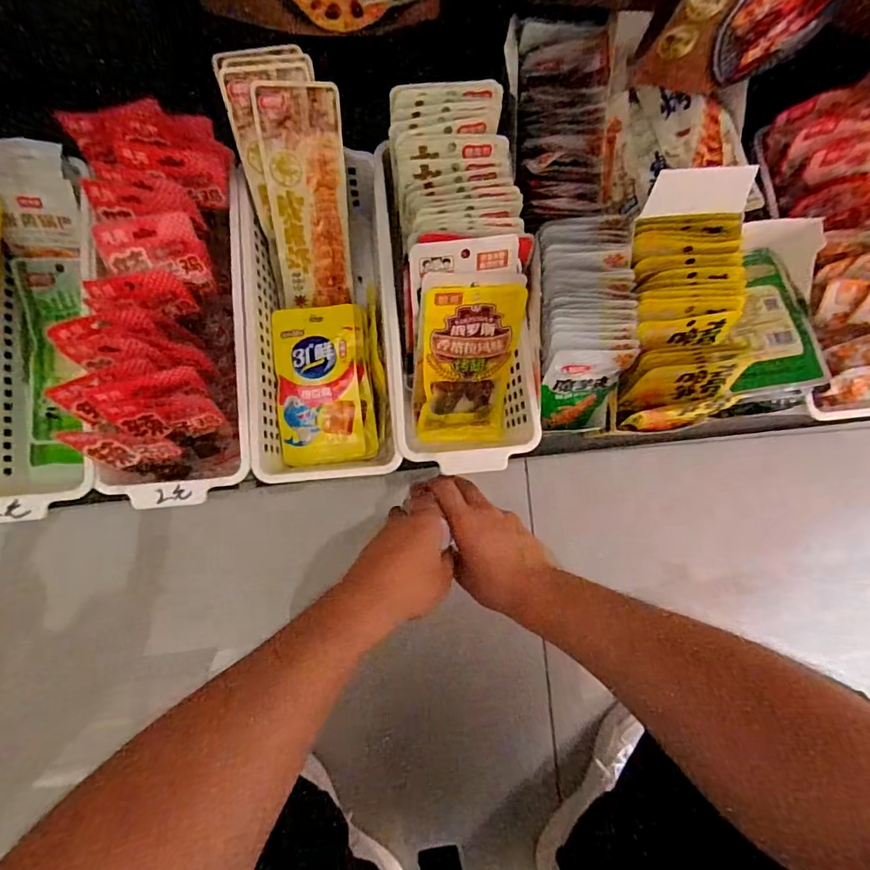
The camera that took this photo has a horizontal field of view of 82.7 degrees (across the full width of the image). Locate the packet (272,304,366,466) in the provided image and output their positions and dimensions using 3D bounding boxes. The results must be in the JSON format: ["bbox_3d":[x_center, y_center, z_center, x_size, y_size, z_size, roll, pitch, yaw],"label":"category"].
[{"bbox_3d":[-0.111,-0.049,0.469,0.077,0.024,0.147,-5,85,-5],"label":"packet"}]

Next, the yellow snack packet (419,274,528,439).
[{"bbox_3d":[0.031,-0.067,0.461,0.088,0.024,0.171,-3,129,-5],"label":"yellow snack packet"}]

